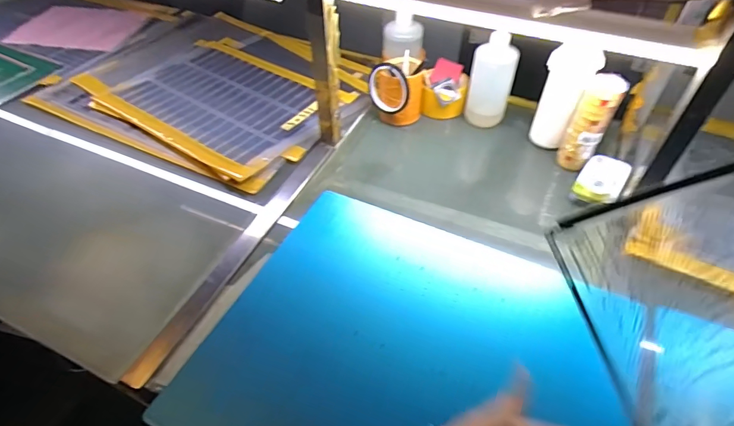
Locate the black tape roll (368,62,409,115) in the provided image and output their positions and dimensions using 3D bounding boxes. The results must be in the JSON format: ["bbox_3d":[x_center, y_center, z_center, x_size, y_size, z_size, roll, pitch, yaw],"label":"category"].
[{"bbox_3d":[0.038,-0.229,0.780,0.090,0.088,0.025,35,57,27],"label":"black tape roll"}]

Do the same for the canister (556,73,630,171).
[{"bbox_3d":[0.359,-0.142,0.687,0.056,0.149,0.063,21,52,18],"label":"canister"}]

